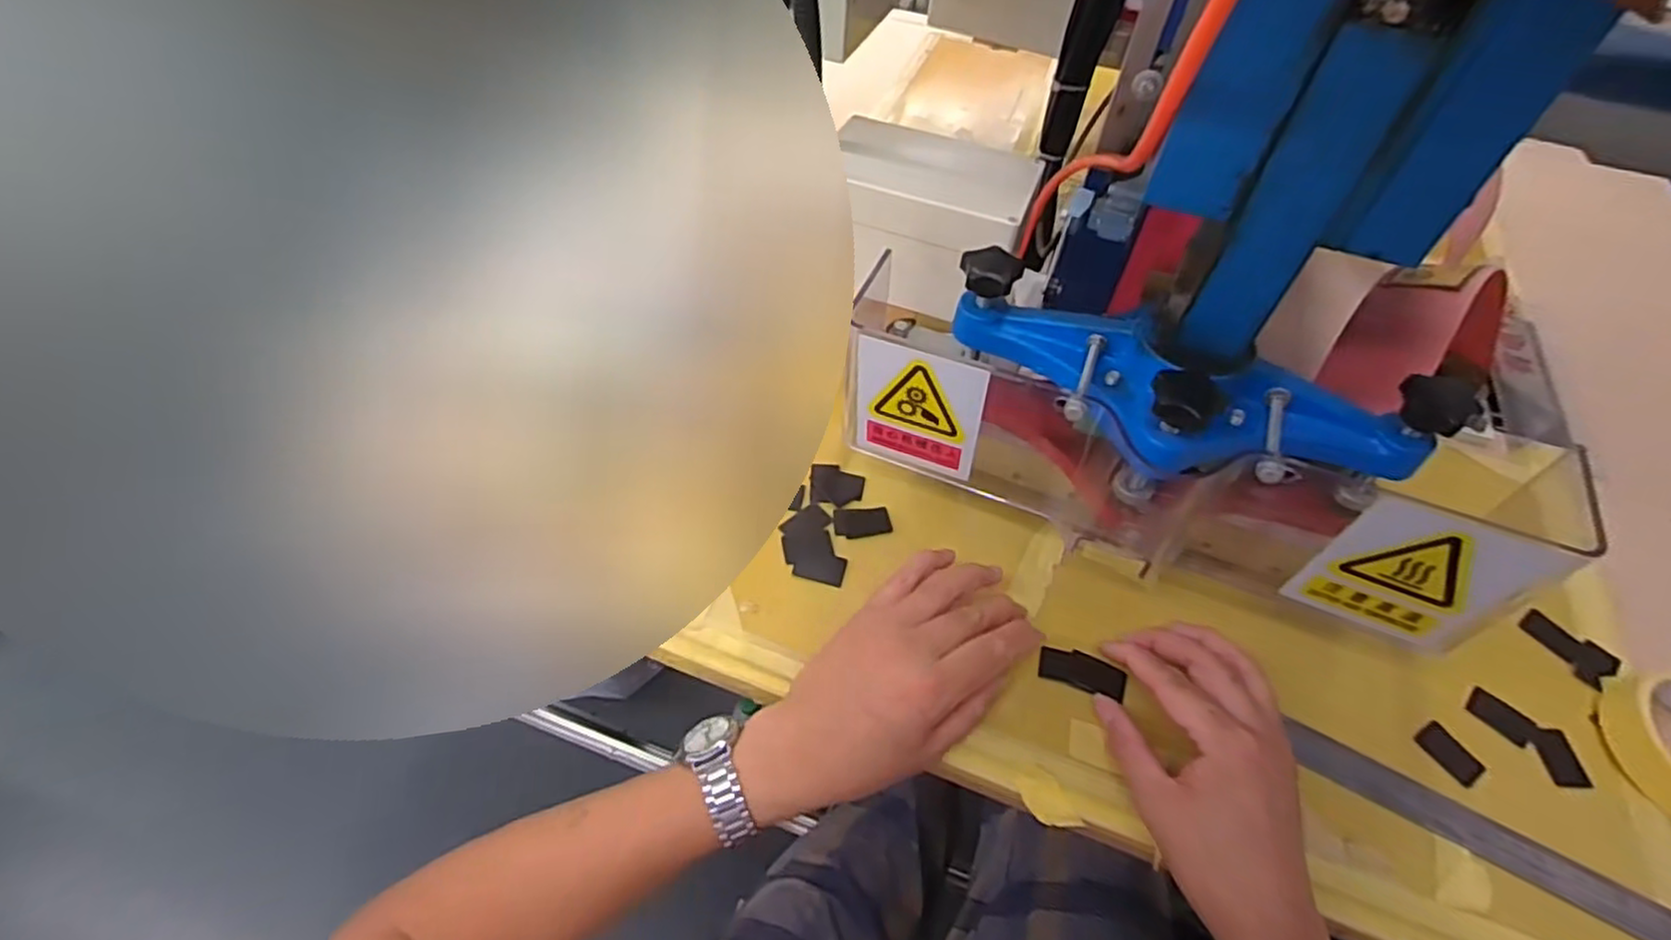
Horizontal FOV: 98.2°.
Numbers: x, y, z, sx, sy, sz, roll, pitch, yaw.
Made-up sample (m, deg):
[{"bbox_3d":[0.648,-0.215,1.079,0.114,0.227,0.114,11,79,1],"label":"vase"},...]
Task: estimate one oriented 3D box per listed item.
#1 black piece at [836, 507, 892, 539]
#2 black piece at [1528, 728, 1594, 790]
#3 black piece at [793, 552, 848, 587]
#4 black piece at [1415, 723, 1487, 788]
[{"bbox_3d":[0.020,0.037,0.531,0.040,0.004,0.025,-4,53,-6],"label":"black piece"},{"bbox_3d":[0.450,0.180,0.451,0.023,0.009,0.035,0,53,-3],"label":"black piece"},{"bbox_3d":[-0.011,0.067,0.506,0.035,0.004,0.024,12,53,6],"label":"black piece"},{"bbox_3d":[0.380,0.175,0.447,0.024,0.005,0.034,-23,57,-19],"label":"black piece"}]

